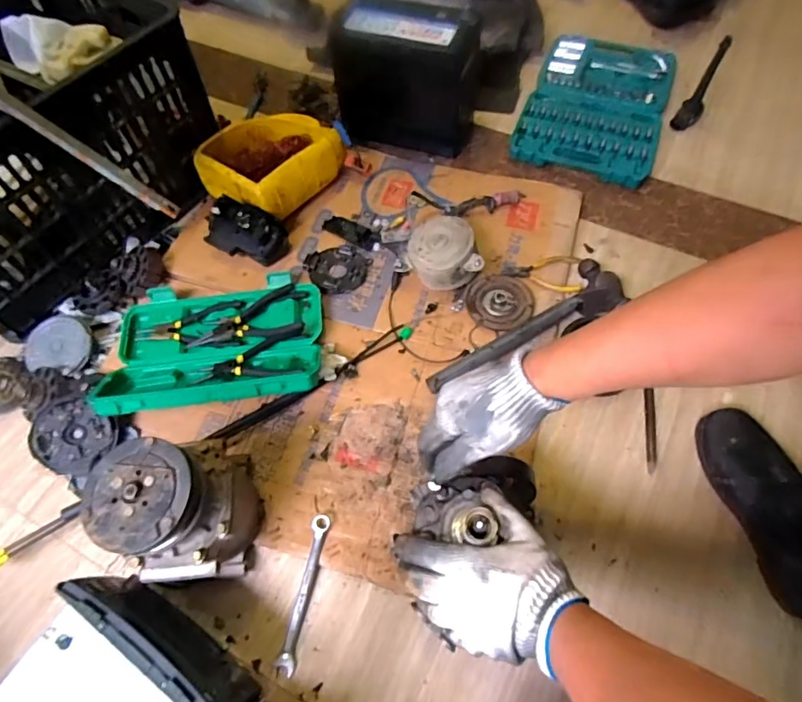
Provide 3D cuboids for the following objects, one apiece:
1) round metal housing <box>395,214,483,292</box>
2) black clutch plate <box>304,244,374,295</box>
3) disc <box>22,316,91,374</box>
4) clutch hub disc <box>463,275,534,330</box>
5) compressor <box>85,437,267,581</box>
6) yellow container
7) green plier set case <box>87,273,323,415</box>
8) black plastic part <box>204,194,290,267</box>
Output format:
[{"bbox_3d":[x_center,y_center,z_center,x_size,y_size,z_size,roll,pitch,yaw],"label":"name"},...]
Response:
[{"bbox_3d":[0.055,-0.149,0.788,0.117,0.076,0.097,1,60,-1],"label":"round metal housing"},{"bbox_3d":[-0.097,-0.130,0.815,0.100,0.013,0.088,-14,61,-6],"label":"black clutch plate"},{"bbox_3d":[-0.497,-0.013,0.752,0.101,0.022,0.083,4,61,4],"label":"disc"},{"bbox_3d":[0.148,-0.075,0.775,0.097,0.023,0.097,-1,61,2],"label":"clutch hub disc"},{"bbox_3d":[-0.225,0.173,0.552,0.126,0.186,0.121,-1,61,2],"label":"compressor"},{"bbox_3d":[-0.213,-0.323,0.887,0.188,0.099,0.214,40,69,19],"label":"yellow container"},{"bbox_3d":[-0.258,-0.015,0.721,0.291,0.071,0.217,-5,60,-1],"label":"green plier set case"},{"bbox_3d":[-0.241,-0.186,0.809,0.117,0.081,0.072,16,63,9],"label":"black plastic part"}]

